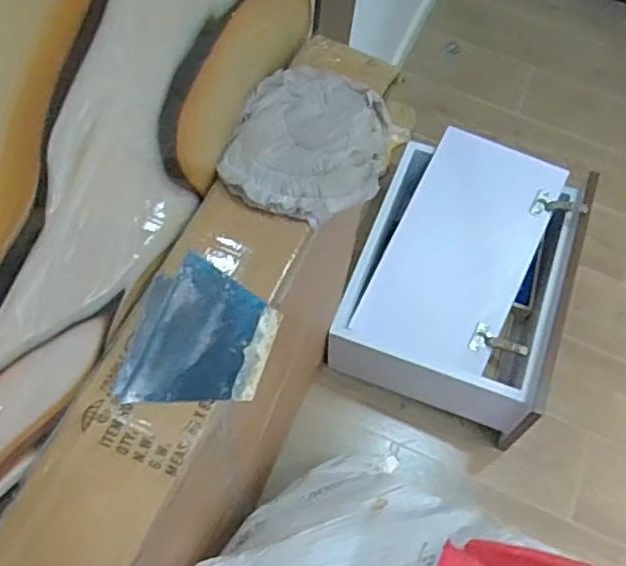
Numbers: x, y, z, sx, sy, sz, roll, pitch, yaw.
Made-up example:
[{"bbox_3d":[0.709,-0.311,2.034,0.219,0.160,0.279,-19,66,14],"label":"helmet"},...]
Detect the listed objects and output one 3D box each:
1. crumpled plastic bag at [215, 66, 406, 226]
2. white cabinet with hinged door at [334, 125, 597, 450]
[{"bbox_3d":[-0.001,-0.132,0.624,0.146,0.027,0.166,21,64,6],"label":"crumpled plastic bag"},{"bbox_3d":[0.335,-0.014,1.447,0.450,0.258,0.583,21,64,6],"label":"white cabinet with hinged door"}]

